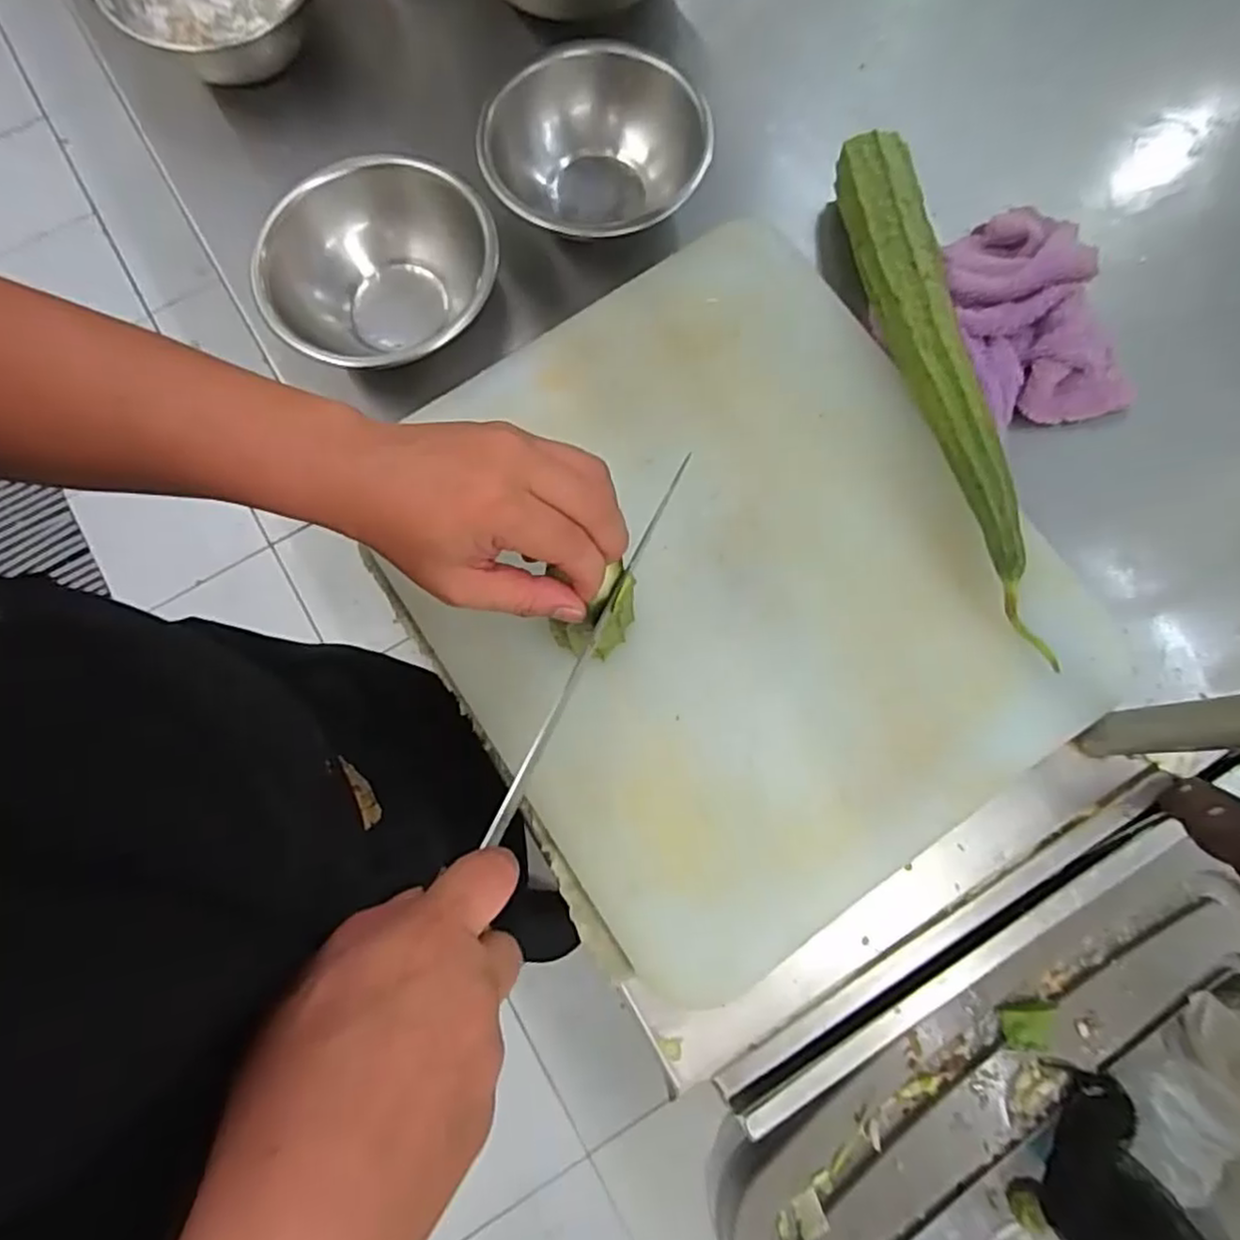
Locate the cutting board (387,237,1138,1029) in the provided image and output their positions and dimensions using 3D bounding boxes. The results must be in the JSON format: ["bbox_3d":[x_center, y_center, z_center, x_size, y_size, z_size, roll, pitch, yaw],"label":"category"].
[{"bbox_3d":[0.063,-0.020,0.431,0.334,0.031,0.393,-32,79,-7],"label":"cutting board"}]

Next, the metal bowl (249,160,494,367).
[{"bbox_3d":[-0.153,-0.226,0.471,0.134,0.063,0.153,26,78,6],"label":"metal bowl"}]

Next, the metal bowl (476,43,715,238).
[{"bbox_3d":[-0.014,-0.321,0.491,0.143,0.068,0.151,0,77,0],"label":"metal bowl"}]

